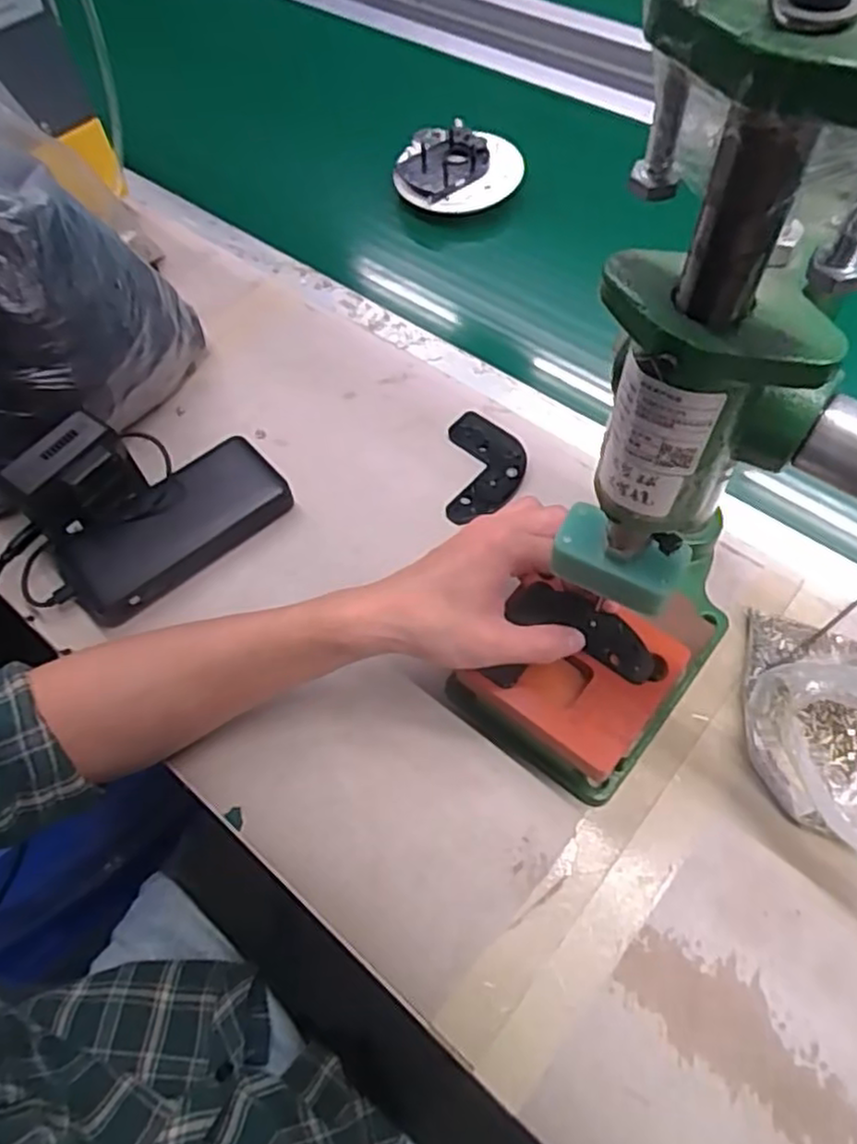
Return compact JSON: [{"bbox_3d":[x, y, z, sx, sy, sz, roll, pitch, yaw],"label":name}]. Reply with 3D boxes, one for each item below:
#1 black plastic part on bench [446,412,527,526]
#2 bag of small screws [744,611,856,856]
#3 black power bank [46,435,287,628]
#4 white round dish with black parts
[{"bbox_3d":[0.044,-0.080,0.544,0.057,0.008,0.098,0,59,3],"label":"black plastic part on bench"},{"bbox_3d":[0.231,0.086,0.404,0.101,0.057,0.158,-11,59,-4],"label":"bag of small screws"},{"bbox_3d":[-0.180,-0.031,0.515,0.158,0.026,0.075,-34,63,-17],"label":"black power bank"},{"bbox_3d":[0.030,-0.399,0.713,0.117,0.032,0.105,19,62,14],"label":"white round dish with black parts"}]

